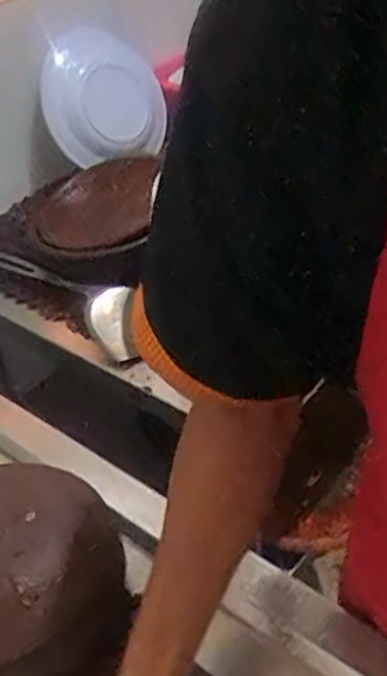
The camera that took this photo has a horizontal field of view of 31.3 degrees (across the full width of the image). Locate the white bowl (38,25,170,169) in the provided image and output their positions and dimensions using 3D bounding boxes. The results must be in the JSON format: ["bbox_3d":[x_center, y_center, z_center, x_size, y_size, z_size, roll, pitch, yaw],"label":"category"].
[{"bbox_3d":[-0.144,-0.397,1.138,0.215,0.199,0.048,-23,19,-35],"label":"white bowl"}]

